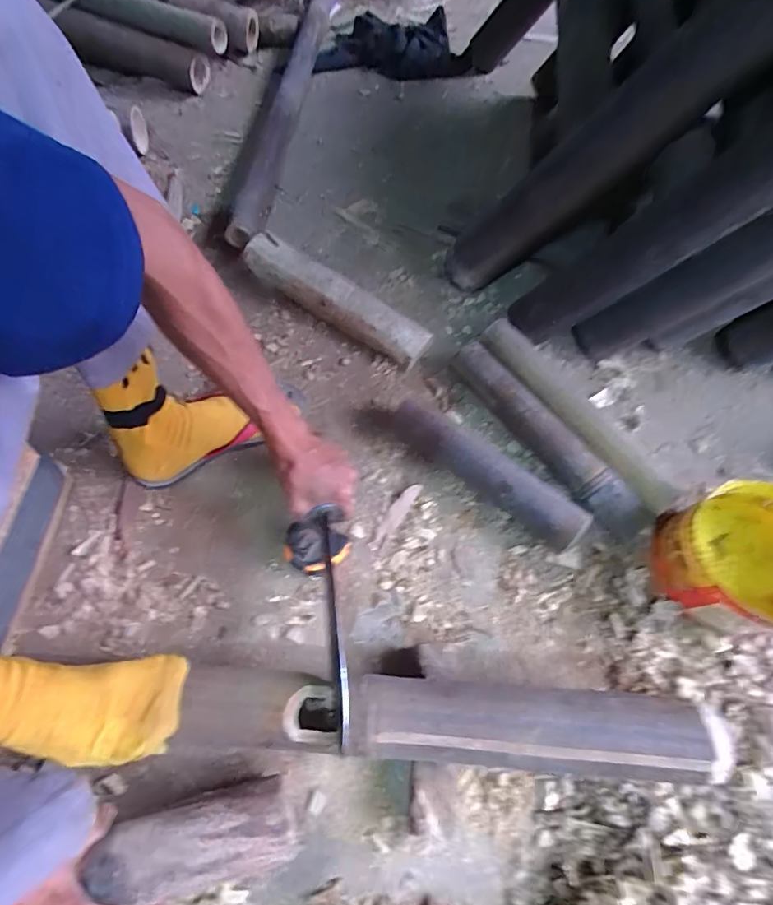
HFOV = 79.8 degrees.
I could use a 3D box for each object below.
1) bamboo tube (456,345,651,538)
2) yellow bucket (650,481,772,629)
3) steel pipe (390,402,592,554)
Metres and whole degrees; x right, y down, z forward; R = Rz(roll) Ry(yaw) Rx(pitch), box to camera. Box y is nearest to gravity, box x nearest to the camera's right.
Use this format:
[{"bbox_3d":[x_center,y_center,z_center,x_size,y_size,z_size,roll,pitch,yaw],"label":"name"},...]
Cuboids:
[{"bbox_3d":[0.198,-0.026,0.598,0.050,0.057,0.325,-33,68,-13],"label":"bamboo tube"},{"bbox_3d":[0.383,0.113,0.498,0.156,0.087,0.142,-16,66,-6],"label":"yellow bucket"},{"bbox_3d":[0.120,0.027,0.582,0.266,0.065,0.049,35,71,16],"label":"steel pipe"}]

